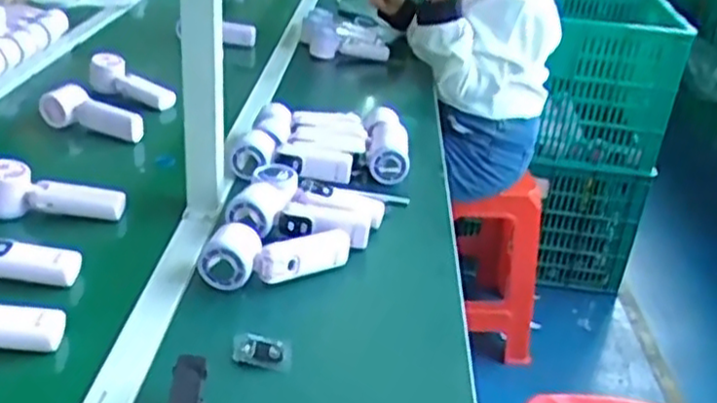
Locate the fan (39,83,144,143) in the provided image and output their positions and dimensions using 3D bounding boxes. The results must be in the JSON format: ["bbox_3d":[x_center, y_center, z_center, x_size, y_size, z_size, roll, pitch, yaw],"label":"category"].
[{"bbox_3d":[-0.399,-0.133,1.108,0.160,0.052,0.056,17,29,22],"label":"fan"}]

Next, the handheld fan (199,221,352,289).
[{"bbox_3d":[-0.090,0.064,0.813,0.165,0.065,0.065,1,27,-9],"label":"handheld fan"}]

